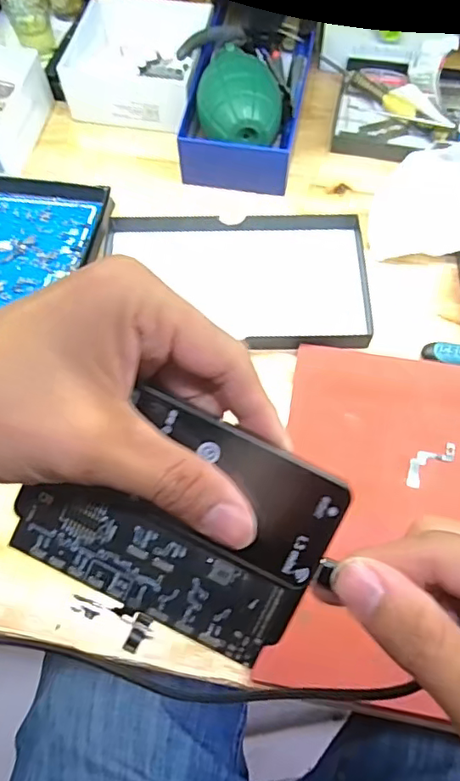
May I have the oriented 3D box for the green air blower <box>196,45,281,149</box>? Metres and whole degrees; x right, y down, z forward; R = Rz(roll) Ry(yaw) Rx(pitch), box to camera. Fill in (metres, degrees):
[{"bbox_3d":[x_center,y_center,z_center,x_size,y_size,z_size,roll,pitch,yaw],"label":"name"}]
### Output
[{"bbox_3d":[0.007,-0.211,0.404,0.060,0.057,0.080,-4,64,0],"label":"green air blower"}]

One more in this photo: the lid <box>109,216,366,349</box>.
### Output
[{"bbox_3d":[0.006,-0.078,0.374,0.172,0.014,0.104,1,64,2],"label":"lid"}]

